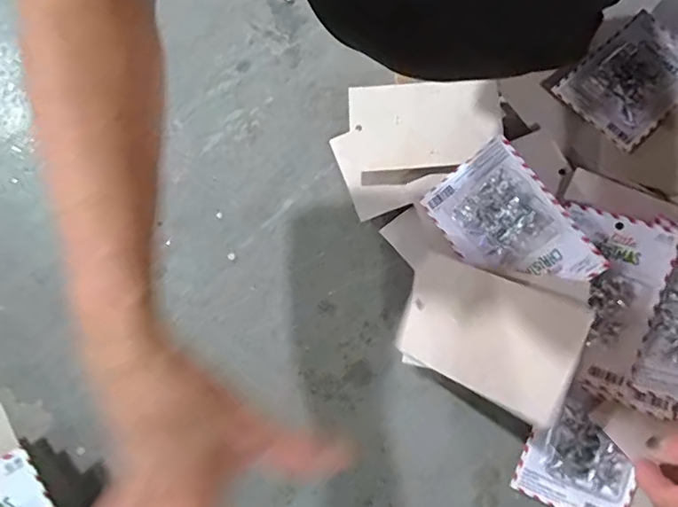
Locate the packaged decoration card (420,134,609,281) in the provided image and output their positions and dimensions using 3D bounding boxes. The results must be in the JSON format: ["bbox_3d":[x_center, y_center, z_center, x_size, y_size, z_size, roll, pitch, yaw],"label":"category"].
[{"bbox_3d":[0.124,-0.019,0.410,0.078,0.017,0.121,-39,75,17],"label":"packaged decoration card"}]

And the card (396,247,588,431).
[{"bbox_3d":[0.101,0.054,0.391,0.129,0.009,0.082,21,95,39],"label":"card"}]

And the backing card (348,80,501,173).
[{"bbox_3d":[0.071,-0.108,0.460,0.122,0.005,0.074,-1,83,8],"label":"backing card"}]

